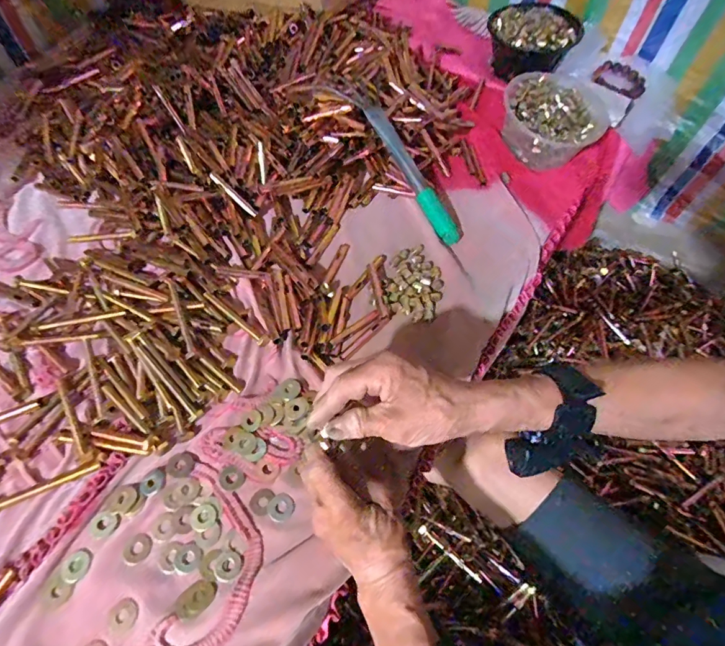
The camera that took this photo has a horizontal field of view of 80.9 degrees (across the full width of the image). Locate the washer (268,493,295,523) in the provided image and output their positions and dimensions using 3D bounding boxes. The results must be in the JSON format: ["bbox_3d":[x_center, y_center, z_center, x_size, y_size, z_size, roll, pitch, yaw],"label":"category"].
[{"bbox_3d":[-0.081,0.184,0.423,0.024,0.004,0.026,1,60,-2],"label":"washer"}]

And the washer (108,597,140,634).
[{"bbox_3d":[-0.211,0.258,0.375,0.024,0.004,0.025,1,60,-2],"label":"washer"}]

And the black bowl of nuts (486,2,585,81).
[{"bbox_3d":[0.318,-0.523,0.788,0.152,0.093,0.145,1,60,-1],"label":"black bowl of nuts"}]

